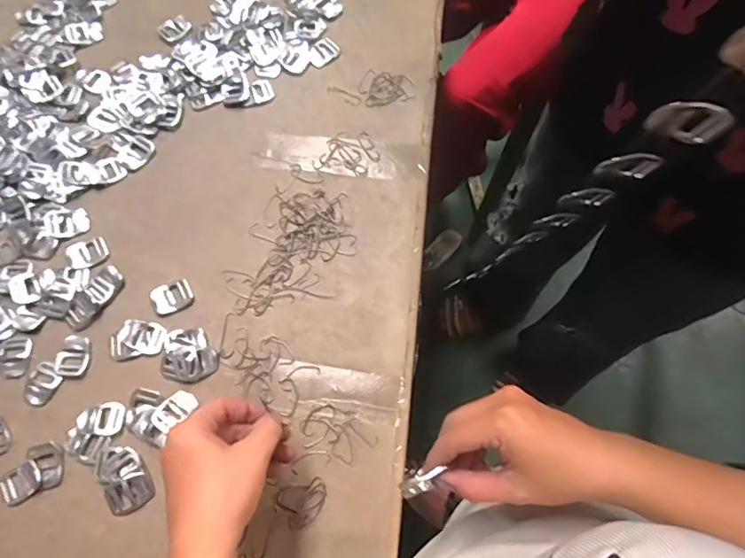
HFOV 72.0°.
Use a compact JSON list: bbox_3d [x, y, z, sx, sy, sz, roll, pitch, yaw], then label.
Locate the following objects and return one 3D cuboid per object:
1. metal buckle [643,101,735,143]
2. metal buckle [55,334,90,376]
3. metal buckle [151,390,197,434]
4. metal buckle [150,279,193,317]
[{"bbox_3d":[0.169,-0.085,0.278,0.037,0.031,0.007,12,72,4],"label":"metal buckle"},{"bbox_3d":[-0.286,0.072,0.488,0.030,0.004,0.038,8,72,3],"label":"metal buckle"},{"bbox_3d":[-0.180,0.118,0.464,0.039,0.006,0.024,-38,76,-11],"label":"metal buckle"},{"bbox_3d":[-0.197,0.018,0.504,0.039,0.004,0.031,-25,73,-8],"label":"metal buckle"}]

